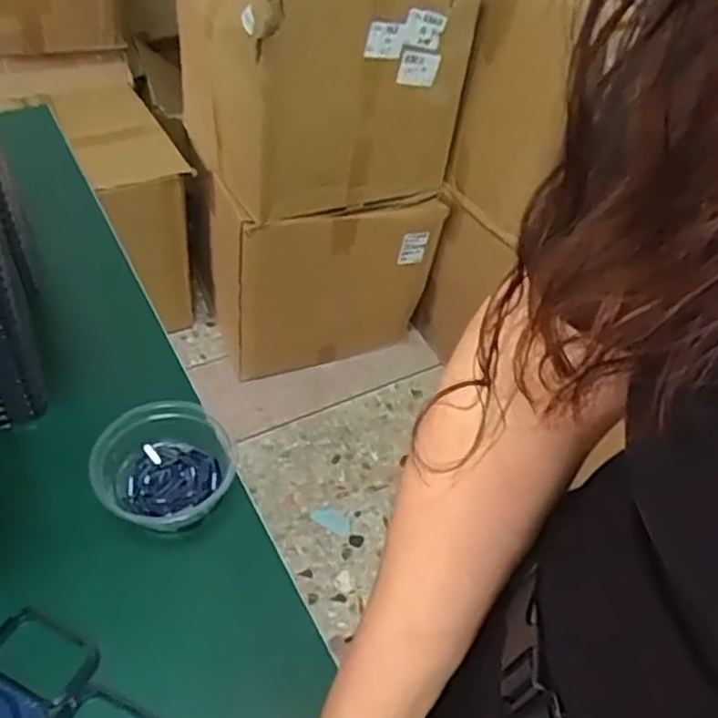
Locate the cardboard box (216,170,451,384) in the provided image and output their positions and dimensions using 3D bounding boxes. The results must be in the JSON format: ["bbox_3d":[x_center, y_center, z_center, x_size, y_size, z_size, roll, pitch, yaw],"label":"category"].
[{"bbox_3d":[-0.111,-0.227,1.680,0.476,0.422,0.308,-15,50,-21],"label":"cardboard box"}]

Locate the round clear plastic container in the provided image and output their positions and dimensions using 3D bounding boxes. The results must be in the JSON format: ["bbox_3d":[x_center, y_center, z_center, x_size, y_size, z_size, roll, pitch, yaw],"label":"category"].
[{"bbox_3d":[-0.156,0.091,0.579,0.103,0.051,0.107,4,46,-4],"label":"round clear plastic container"}]

